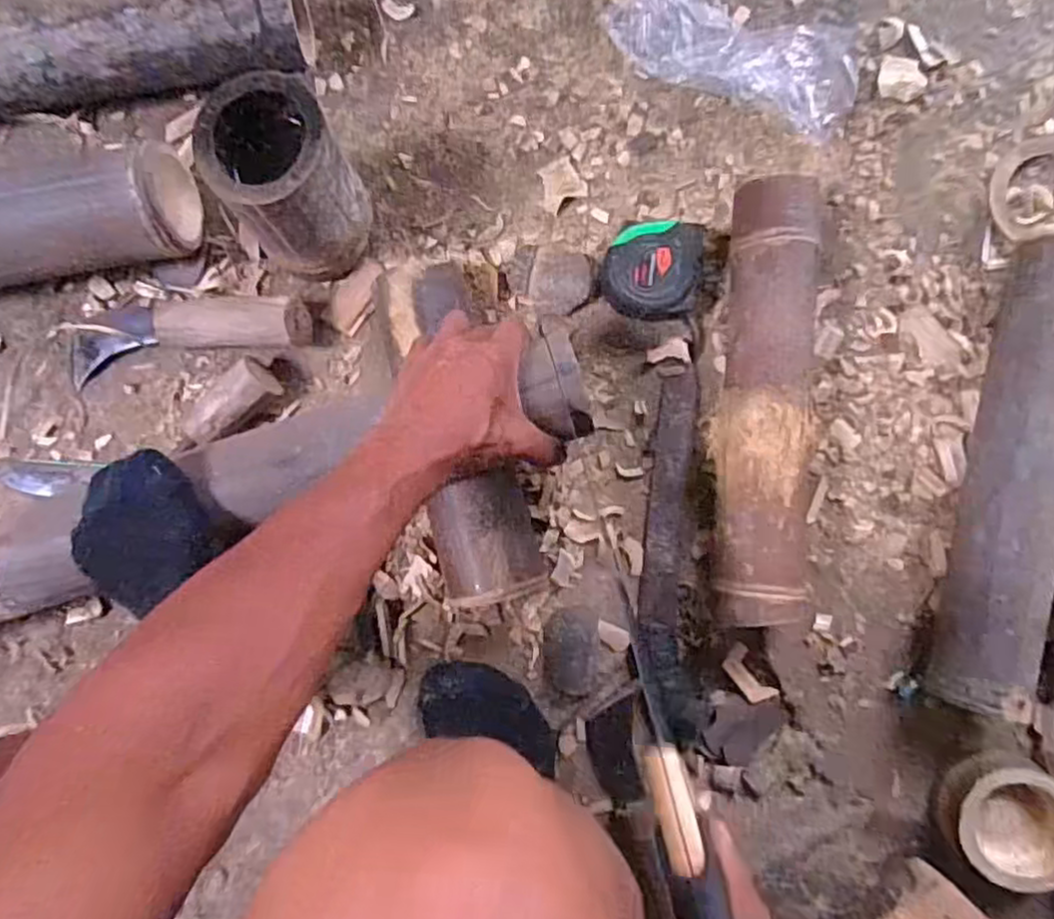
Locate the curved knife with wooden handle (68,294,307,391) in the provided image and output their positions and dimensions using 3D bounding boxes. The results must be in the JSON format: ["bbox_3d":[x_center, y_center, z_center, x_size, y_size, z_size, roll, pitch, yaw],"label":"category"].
[{"bbox_3d":[-0.300,-0.114,0.613,0.228,0.041,0.059,-7,86,5],"label":"curved knife with wooden handle"}]

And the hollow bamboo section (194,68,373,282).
[{"bbox_3d":[-0.181,-0.215,0.555,0.096,0.146,0.100,0,86,5],"label":"hollow bamboo section"}]

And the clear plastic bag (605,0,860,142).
[{"bbox_3d":[0.179,-0.358,0.595,0.210,0.034,0.093,25,89,6],"label":"clear plastic bag"}]

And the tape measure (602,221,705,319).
[{"bbox_3d":[0.105,-0.156,0.586,0.079,0.045,0.075,0,86,5],"label":"tape measure"}]

